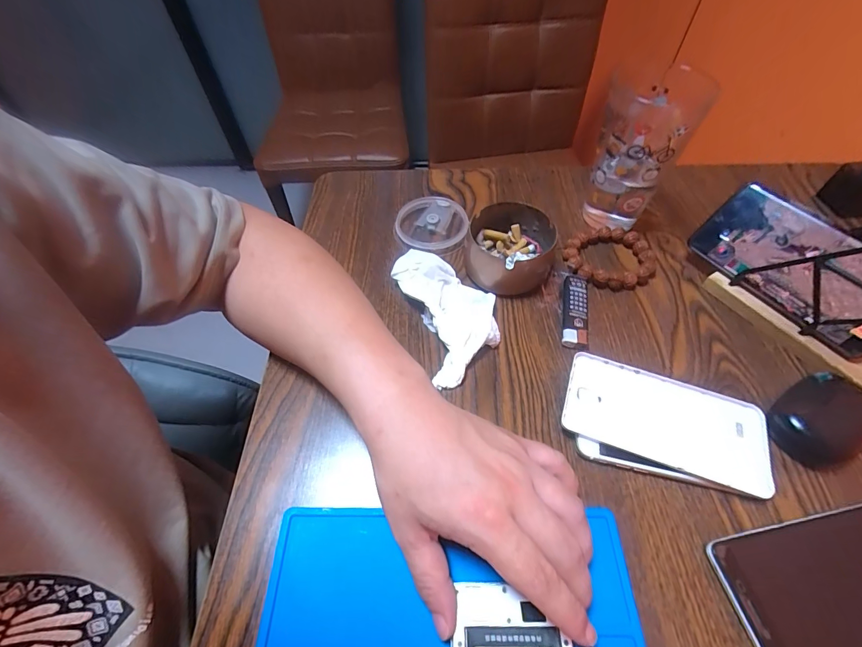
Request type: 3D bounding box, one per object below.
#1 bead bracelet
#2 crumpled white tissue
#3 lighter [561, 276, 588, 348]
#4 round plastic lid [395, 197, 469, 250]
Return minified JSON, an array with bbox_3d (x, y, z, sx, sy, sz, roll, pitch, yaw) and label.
[{"bbox_3d":[0.185,-0.066,0.397,0.090,0.015,0.075,-17,57,-11],"label":"bead bracelet"},{"bbox_3d":[0.018,-0.015,0.360,0.074,0.024,0.140,-17,57,-11],"label":"crumpled white tissue"},{"bbox_3d":[0.137,-0.013,0.365,0.022,0.013,0.083,11,56,9],"label":"lighter"},{"bbox_3d":[0.001,-0.112,0.434,0.078,0.019,0.073,-1,55,1],"label":"round plastic lid"}]

